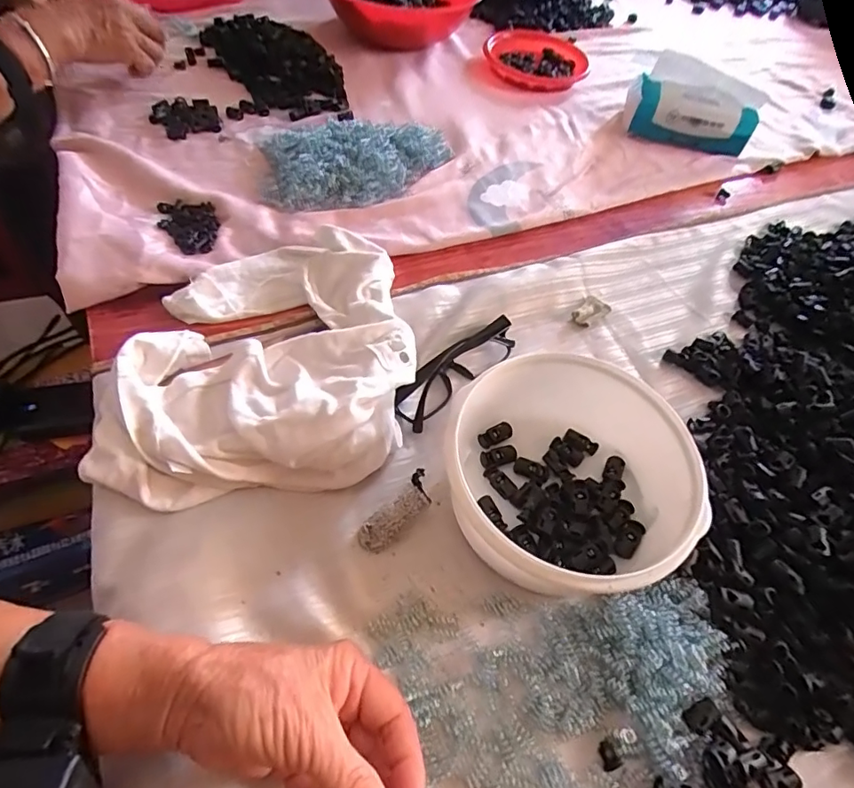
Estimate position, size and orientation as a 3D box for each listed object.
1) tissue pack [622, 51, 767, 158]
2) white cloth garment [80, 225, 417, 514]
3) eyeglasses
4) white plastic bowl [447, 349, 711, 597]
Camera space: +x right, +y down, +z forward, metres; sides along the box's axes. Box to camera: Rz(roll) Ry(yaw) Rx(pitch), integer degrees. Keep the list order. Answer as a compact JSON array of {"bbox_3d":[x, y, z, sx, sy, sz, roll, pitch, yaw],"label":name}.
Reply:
[{"bbox_3d":[0.351,-0.377,0.677,0.168,0.082,0.079,19,55,8],"label":"tissue pack"},{"bbox_3d":[-0.136,-0.052,0.424,0.236,0.057,0.276,-5,55,-8],"label":"white cloth garment"},{"bbox_3d":[0.027,-0.019,0.432,0.029,0.045,0.132,39,60,21],"label":"eyeglasses"},{"bbox_3d":[0.092,0.057,0.347,0.144,0.071,0.155,2,55,-3],"label":"white plastic bowl"}]

